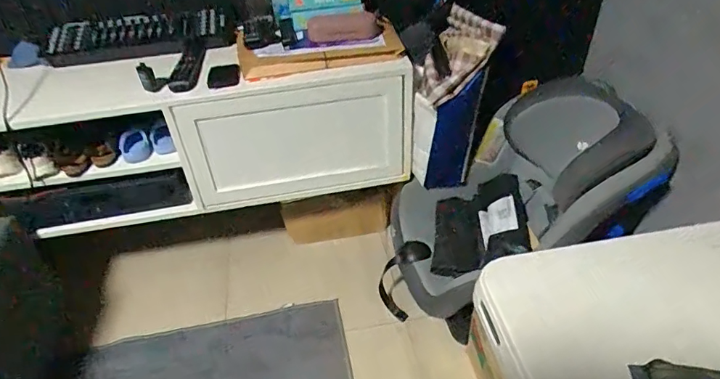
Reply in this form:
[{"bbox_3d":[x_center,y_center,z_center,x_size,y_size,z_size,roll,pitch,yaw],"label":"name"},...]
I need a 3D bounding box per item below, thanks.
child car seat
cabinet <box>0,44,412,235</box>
[{"bbox_3d":[0.348,0.055,1.217,0.592,0.517,0.409,-10,41,-7],"label":"child car seat"},{"bbox_3d":[-0.495,-0.157,1.267,1.218,0.364,0.302,-10,41,-7],"label":"cabinet"}]

